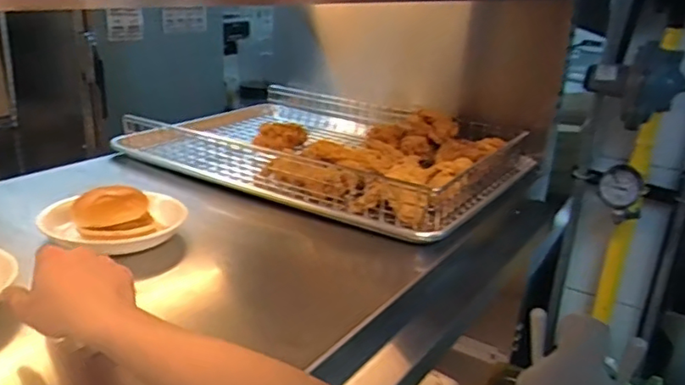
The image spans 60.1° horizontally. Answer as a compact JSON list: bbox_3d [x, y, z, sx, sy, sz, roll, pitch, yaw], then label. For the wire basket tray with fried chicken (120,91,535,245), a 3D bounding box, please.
[{"bbox_3d":[-0.052,-0.096,1.098,0.686,0.079,0.454,16,24,29],"label":"wire basket tray with fried chicken"}]

